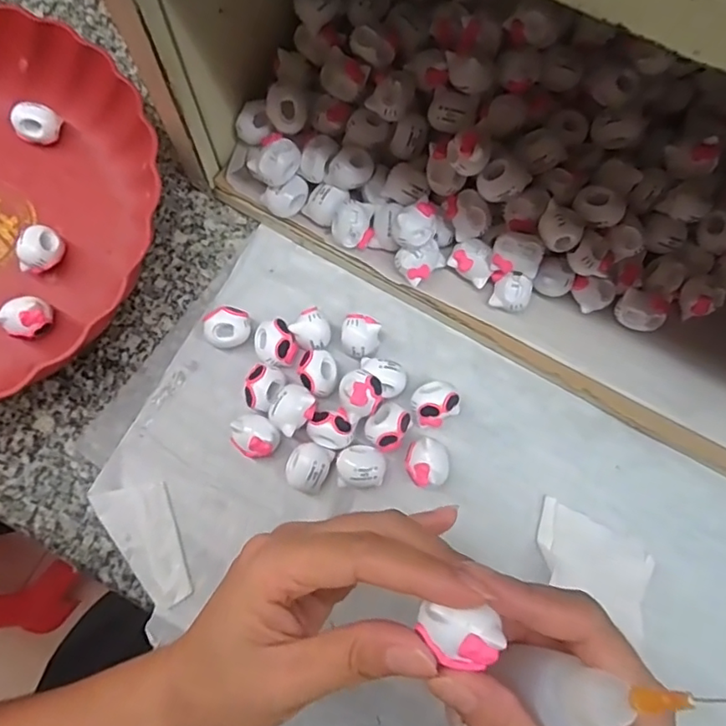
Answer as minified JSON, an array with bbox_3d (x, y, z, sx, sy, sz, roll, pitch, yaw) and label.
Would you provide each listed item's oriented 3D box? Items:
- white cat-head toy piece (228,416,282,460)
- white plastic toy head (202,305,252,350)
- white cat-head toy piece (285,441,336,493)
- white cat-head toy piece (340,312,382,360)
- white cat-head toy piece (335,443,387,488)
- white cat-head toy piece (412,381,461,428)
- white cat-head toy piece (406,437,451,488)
[{"bbox_3d":[-0.058,0.039,0.300,0.024,0.018,0.021,32,77,7],"label":"white cat-head toy piece"},{"bbox_3d":[-0.076,-0.019,0.314,0.025,0.018,0.020,-32,78,-9],"label":"white plastic toy head"},{"bbox_3d":[-0.028,0.055,0.295,0.021,0.020,0.025,21,76,5],"label":"white cat-head toy piece"},{"bbox_3d":[-0.002,-0.013,0.313,0.021,0.023,0.023,21,76,5],"label":"white cat-head toy piece"},{"bbox_3d":[-0.001,0.054,0.296,0.026,0.020,0.022,3,75,0],"label":"white cat-head toy piece"},{"bbox_3d":[0.040,0.022,0.305,0.024,0.019,0.022,0,75,-1],"label":"white cat-head toy piece"},{"bbox_3d":[0.034,0.053,0.297,0.022,0.018,0.024,0,75,-1],"label":"white cat-head toy piece"}]

